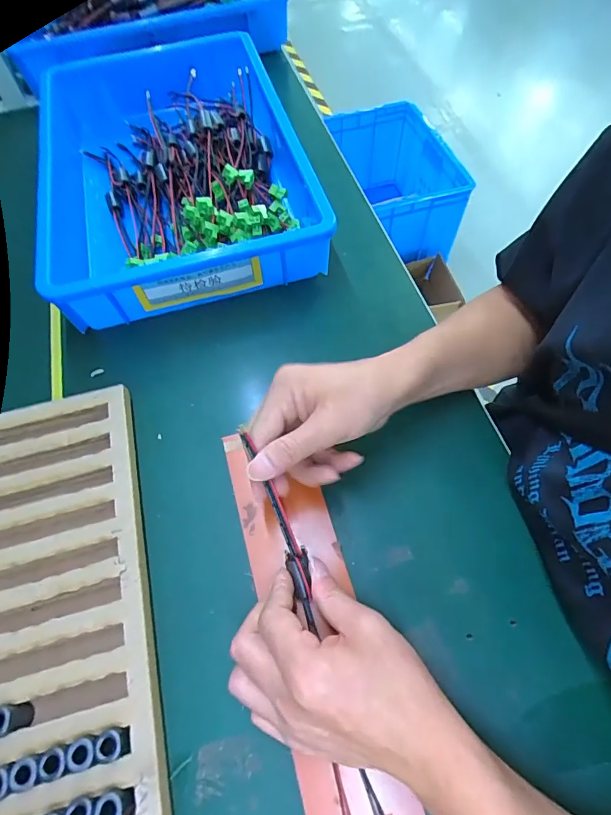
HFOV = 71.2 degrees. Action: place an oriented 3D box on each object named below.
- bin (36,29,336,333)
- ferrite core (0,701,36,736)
[{"bbox_3d":[-0.158,-0.302,0.536,0.283,0.085,0.426,-12,62,-8],"label":"bin"},{"bbox_3d":[-0.199,0.209,0.287,0.020,0.022,0.016,-11,62,-7],"label":"ferrite core"}]

